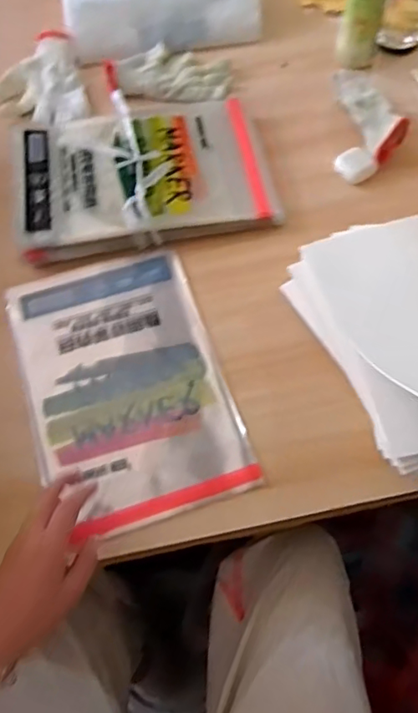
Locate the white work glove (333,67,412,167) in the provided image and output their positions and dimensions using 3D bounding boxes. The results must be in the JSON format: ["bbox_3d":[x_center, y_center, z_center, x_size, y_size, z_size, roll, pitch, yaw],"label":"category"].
[{"bbox_3d":[0.223,-0.355,0.786,0.055,0.031,0.195,-13,63,-5],"label":"white work glove"}]

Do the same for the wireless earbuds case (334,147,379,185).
[{"bbox_3d":[0.198,-0.259,0.753,0.043,0.024,0.043,-33,67,-14],"label":"wireless earbuds case"}]

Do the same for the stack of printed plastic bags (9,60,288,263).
[{"bbox_3d":[-0.093,-0.265,0.755,0.333,0.037,0.273,-9,63,-3],"label":"stack of printed plastic bags"}]

